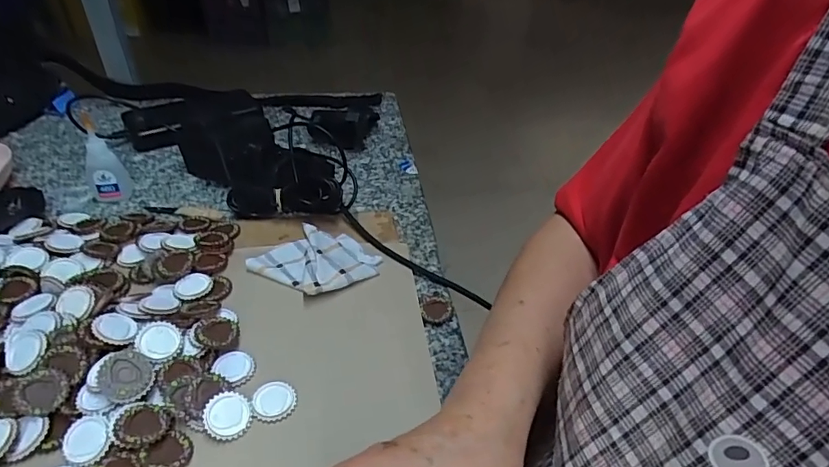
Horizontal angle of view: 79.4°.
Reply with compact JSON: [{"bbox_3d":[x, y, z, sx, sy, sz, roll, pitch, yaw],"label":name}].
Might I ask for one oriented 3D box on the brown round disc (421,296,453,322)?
[{"bbox_3d":[0.018,0.059,0.401,0.025,0.006,0.031,4,38,-1],"label":"brown round disc"}]

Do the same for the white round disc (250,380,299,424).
[{"bbox_3d":[-0.090,0.109,0.323,0.027,0.005,0.028,3,38,-3],"label":"white round disc"}]

